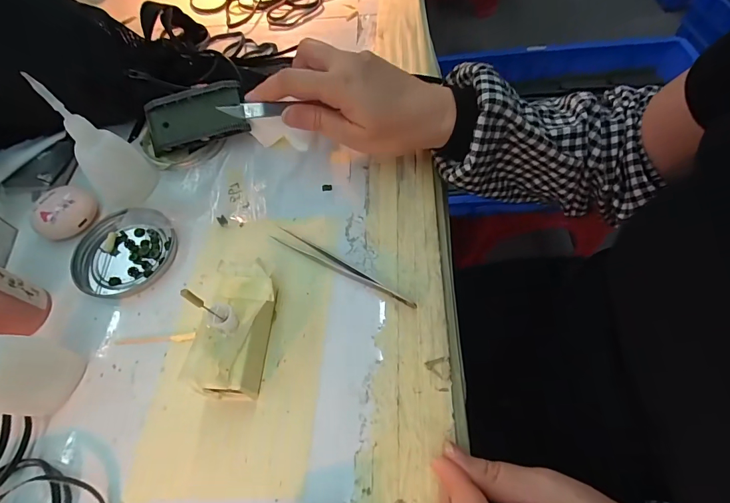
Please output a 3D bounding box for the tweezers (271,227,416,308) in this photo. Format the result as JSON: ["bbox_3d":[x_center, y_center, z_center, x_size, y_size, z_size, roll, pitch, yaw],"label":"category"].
[{"bbox_3d":[-0.017,0.012,0.279,0.121,0.009,0.013,26,66,19],"label":"tweezers"}]

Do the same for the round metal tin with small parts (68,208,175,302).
[{"bbox_3d":[-0.193,0.000,0.302,0.076,0.010,0.077,29,67,20],"label":"round metal tin with small parts"}]

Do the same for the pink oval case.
[{"bbox_3d":[-0.250,-0.033,0.316,0.042,0.020,0.044,7,61,10],"label":"pink oval case"}]

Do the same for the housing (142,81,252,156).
[{"bbox_3d":[-0.154,-0.121,0.339,0.094,0.013,0.048,-12,94,7],"label":"housing"}]

